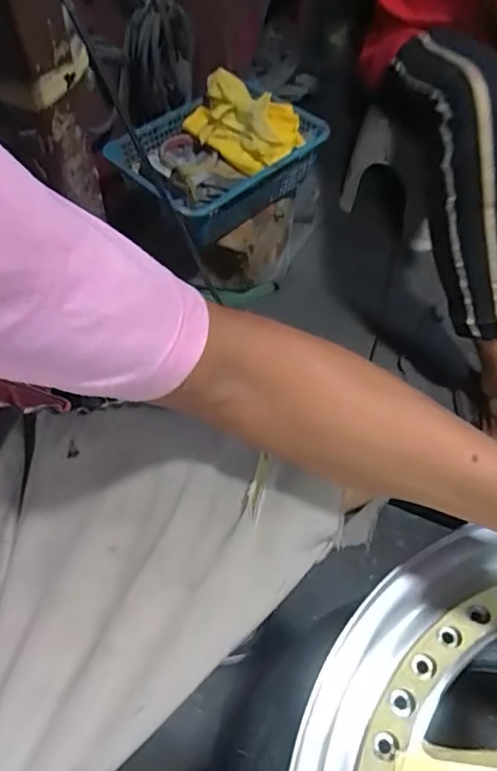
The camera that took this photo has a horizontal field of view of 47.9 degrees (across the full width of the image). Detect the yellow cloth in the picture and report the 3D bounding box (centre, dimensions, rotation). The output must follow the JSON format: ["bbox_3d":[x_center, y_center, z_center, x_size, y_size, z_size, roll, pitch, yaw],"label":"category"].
[{"bbox_3d":[0.005,-0.429,0.905,0.140,0.078,0.188,-38,62,-24],"label":"yellow cloth"}]

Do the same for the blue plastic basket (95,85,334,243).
[{"bbox_3d":[-0.044,-0.379,0.909,0.306,0.108,0.252,-33,60,-21],"label":"blue plastic basket"}]

